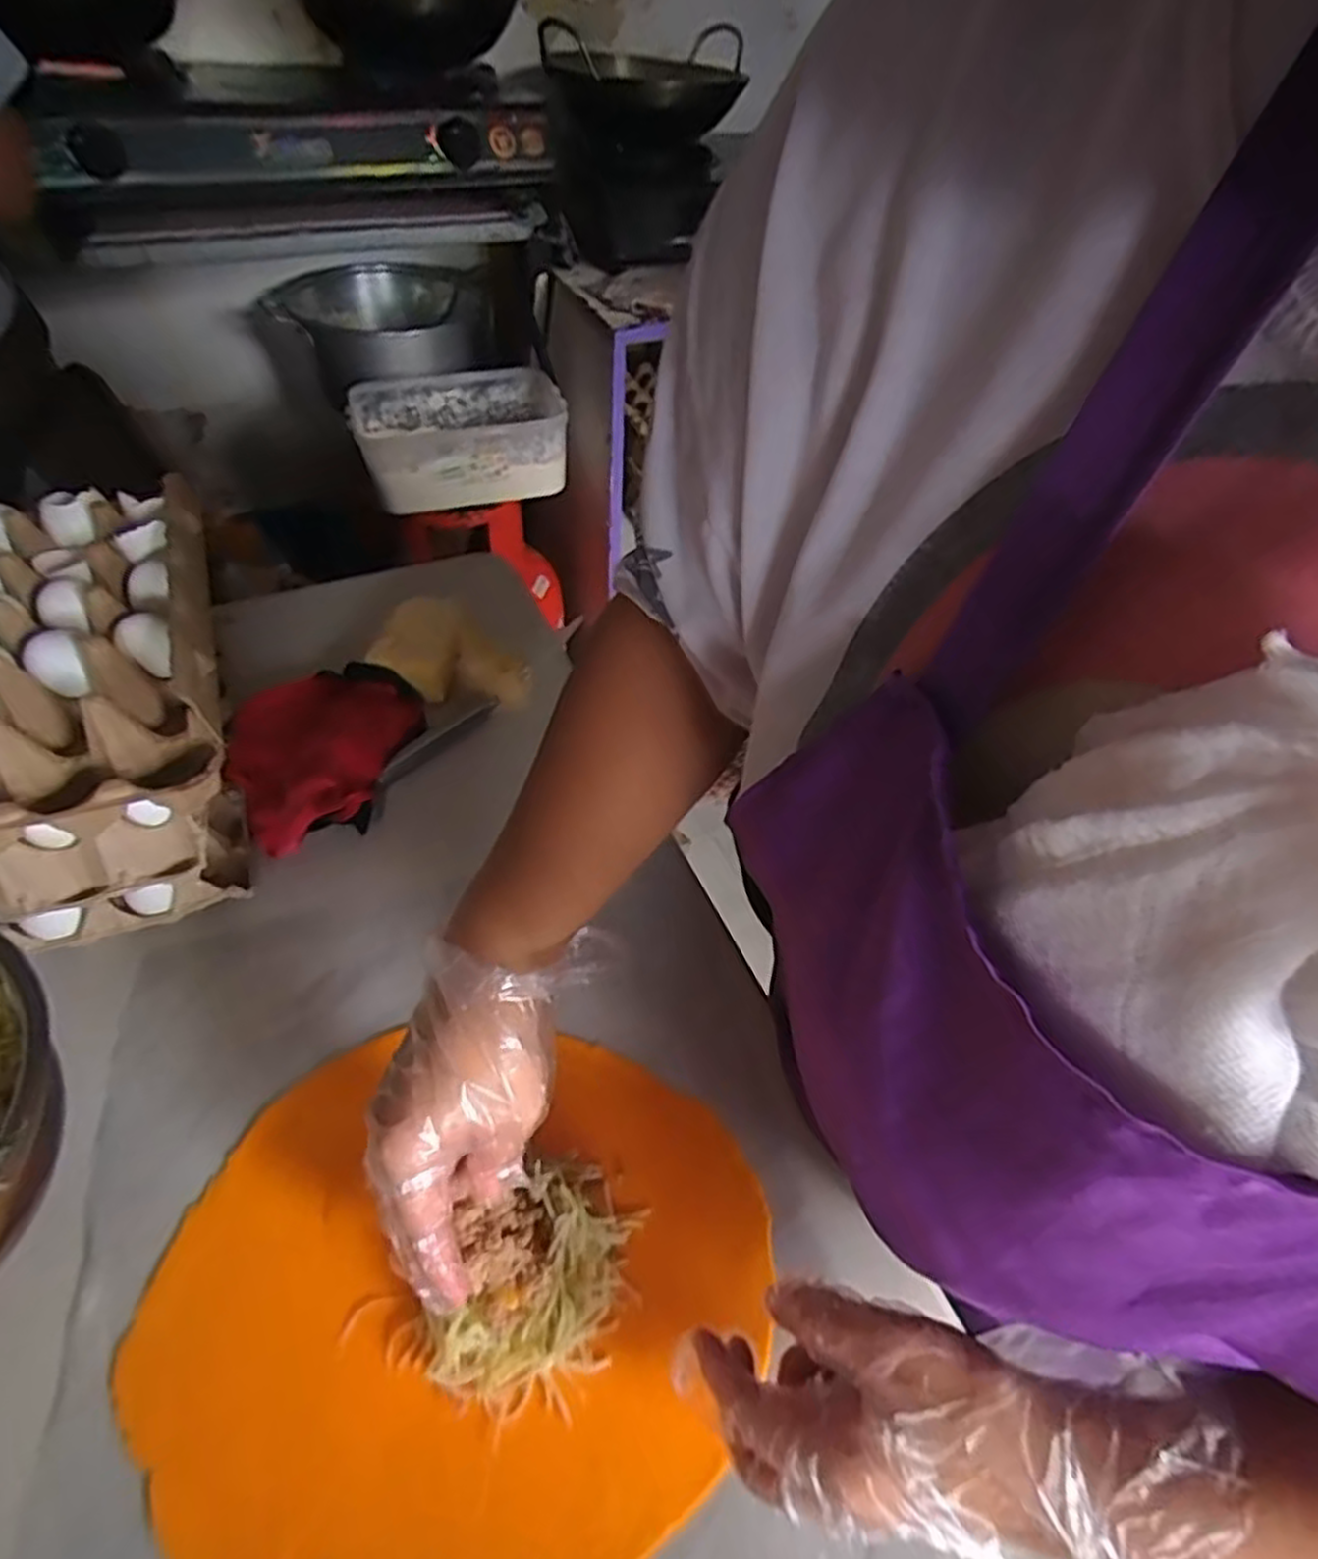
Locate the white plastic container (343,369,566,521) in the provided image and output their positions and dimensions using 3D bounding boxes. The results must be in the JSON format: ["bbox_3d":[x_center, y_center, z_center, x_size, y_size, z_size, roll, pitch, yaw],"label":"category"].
[{"bbox_3d":[-0.296,-0.515,1.152,0.298,0.116,0.211,-11,51,-13],"label":"white plastic container"}]

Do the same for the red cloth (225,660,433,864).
[{"bbox_3d":[-0.241,-0.026,0.558,0.140,0.060,0.171,-26,56,-24],"label":"red cloth"}]

